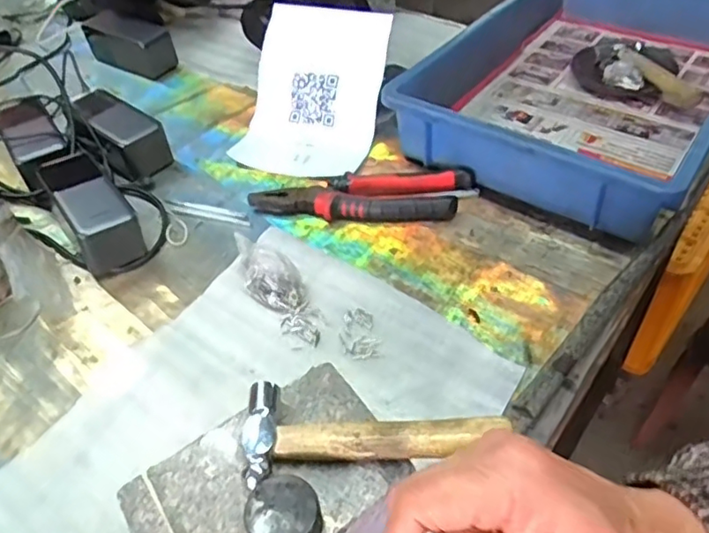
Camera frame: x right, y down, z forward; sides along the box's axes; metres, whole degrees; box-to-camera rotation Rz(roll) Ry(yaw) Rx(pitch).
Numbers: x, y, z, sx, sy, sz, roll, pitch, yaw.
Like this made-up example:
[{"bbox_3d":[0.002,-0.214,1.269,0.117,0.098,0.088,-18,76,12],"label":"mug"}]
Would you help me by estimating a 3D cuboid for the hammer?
[{"bbox_3d":[0.009,0.093,0.355,0.148,0.019,0.056,-4,45,-1],"label":"hammer"}]

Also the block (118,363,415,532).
[{"bbox_3d":[-0.046,0.144,0.360,0.147,0.059,0.108,-27,50,-21],"label":"block"}]

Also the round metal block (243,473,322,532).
[{"bbox_3d":[-0.037,0.130,0.315,0.037,0.018,0.038,-2,45,2],"label":"round metal block"}]

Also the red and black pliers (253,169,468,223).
[{"bbox_3d":[0.007,-0.071,0.598,0.214,0.020,0.061,-1,46,3],"label":"red and black pliers"}]

